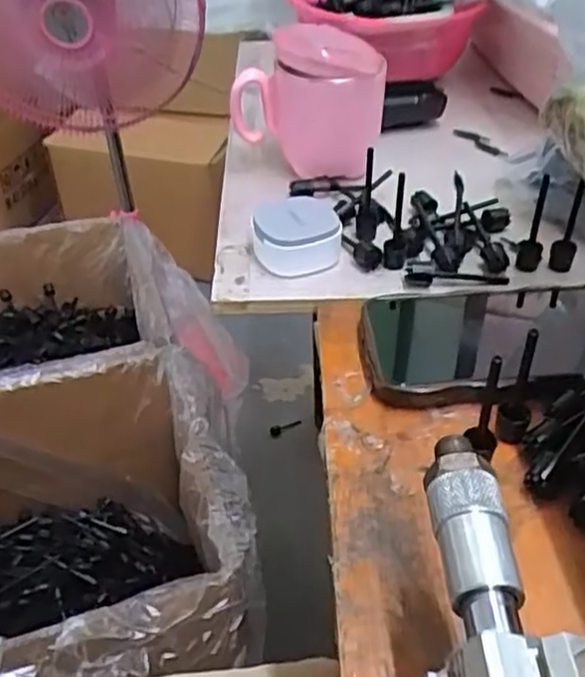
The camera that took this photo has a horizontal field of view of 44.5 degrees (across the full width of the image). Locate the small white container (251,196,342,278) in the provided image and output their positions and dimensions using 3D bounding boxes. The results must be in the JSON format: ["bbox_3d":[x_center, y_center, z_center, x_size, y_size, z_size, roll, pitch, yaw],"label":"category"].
[{"bbox_3d":[0.002,-0.071,0.466,0.057,0.035,0.066,-3,40,-1],"label":"small white container"}]

